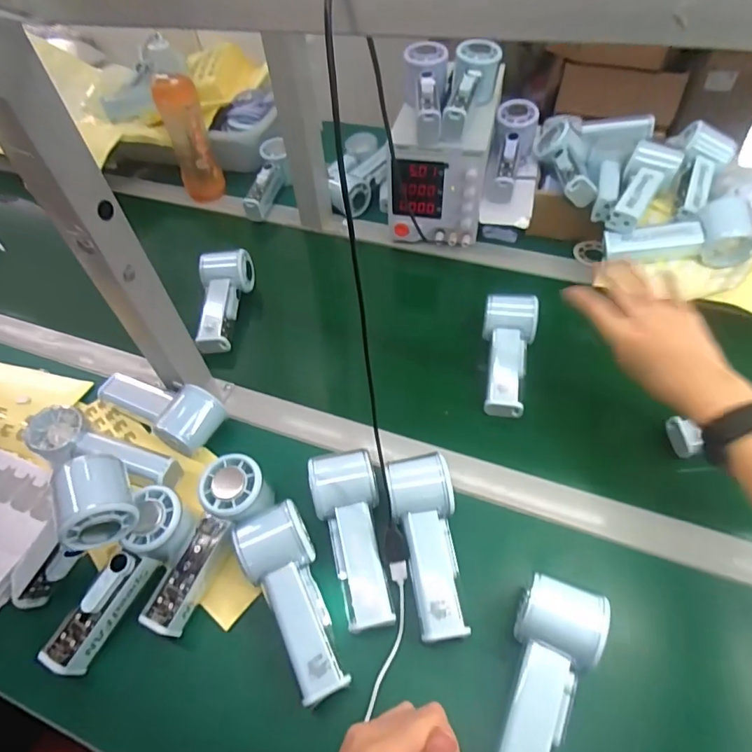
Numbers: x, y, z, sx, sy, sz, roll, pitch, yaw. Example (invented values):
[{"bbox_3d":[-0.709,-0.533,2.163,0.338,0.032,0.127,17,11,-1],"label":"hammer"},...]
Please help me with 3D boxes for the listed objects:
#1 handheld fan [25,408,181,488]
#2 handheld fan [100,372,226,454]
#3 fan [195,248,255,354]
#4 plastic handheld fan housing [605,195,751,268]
[{"bbox_3d":[-0.272,0.076,0.484,0.155,0.064,0.058,12,54,13],"label":"handheld fan"},{"bbox_3d":[-0.235,0.026,0.525,0.145,0.045,0.063,27,59,23],"label":"handheld fan"},{"bbox_3d":[-0.197,-0.102,0.627,0.060,0.046,0.153,-6,52,-1],"label":"fan"},{"bbox_3d":[0.352,-0.163,0.572,0.147,0.044,0.069,-3,51,19],"label":"plastic handheld fan housing"}]

